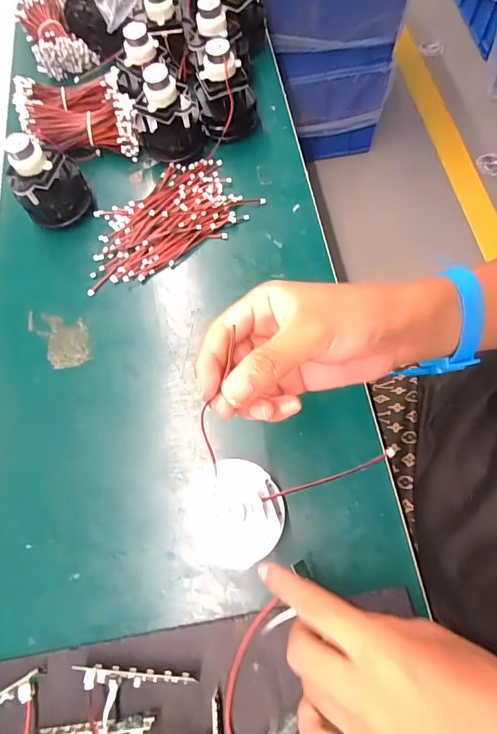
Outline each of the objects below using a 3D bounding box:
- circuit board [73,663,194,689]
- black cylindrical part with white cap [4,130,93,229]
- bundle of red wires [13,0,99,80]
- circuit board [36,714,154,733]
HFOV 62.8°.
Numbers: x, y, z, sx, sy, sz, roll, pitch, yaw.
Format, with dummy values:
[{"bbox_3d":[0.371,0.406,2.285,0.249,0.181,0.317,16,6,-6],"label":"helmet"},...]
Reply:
[{"bbox_3d":[-0.075,0.207,0.270,0.080,0.014,0.014,3,68,4],"label":"circuit board"},{"bbox_3d":[-0.201,-0.184,0.410,0.063,0.084,0.055,-19,68,-4],"label":"black cylindrical part with white cap"},{"bbox_3d":[-0.253,-0.436,0.529,0.070,0.046,0.118,-24,69,-7],"label":"bundle of red wires"},{"bbox_3d":[-0.101,0.237,0.264,0.079,0.015,0.011,-7,68,0],"label":"circuit board"}]

